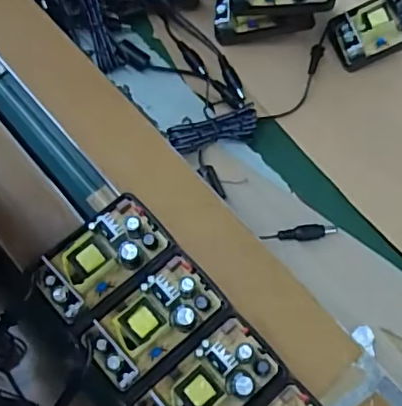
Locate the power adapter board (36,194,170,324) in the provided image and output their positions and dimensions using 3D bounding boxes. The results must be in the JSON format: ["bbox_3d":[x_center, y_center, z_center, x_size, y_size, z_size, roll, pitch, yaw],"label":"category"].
[{"bbox_3d":[-0.059,0.030,0.332,0.076,0.020,0.040,-38,77,-16],"label":"power adapter board"}]

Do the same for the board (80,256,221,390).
[{"bbox_3d":[-0.028,0.064,0.319,0.075,0.018,0.039,-40,77,-16],"label":"board"}]

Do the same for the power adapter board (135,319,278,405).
[{"bbox_3d":[0.004,0.099,0.306,0.074,0.017,0.039,-39,77,-16],"label":"power adapter board"}]

